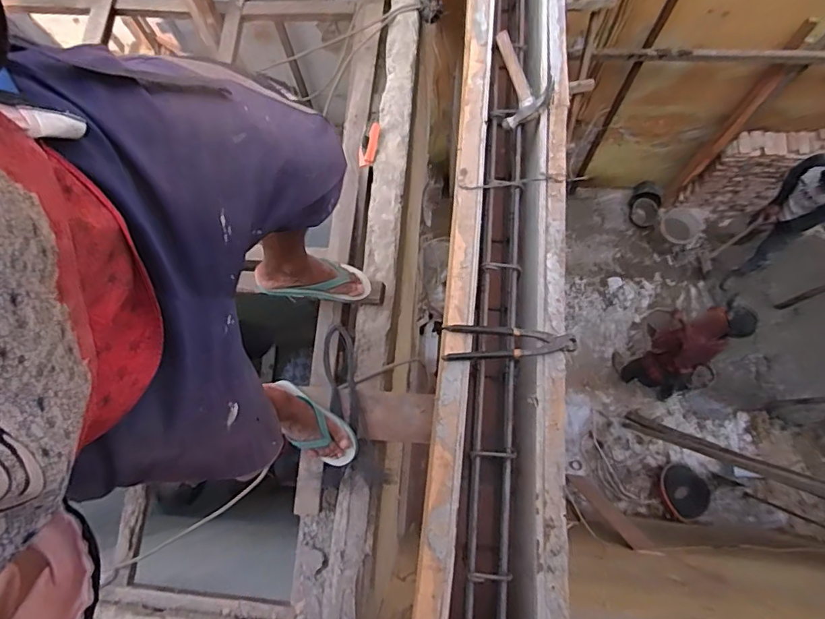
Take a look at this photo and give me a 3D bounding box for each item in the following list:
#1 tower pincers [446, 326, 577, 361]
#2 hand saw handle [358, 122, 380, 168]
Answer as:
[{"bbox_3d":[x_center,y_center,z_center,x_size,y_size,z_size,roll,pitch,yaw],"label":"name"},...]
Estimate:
[{"bbox_3d":[0.161,0.053,0.823,0.214,0.018,0.056,-3,74,1],"label":"tower pincers"},{"bbox_3d":[-0.132,-0.492,1.477,0.073,0.030,0.140,0,80,32],"label":"hand saw handle"}]

